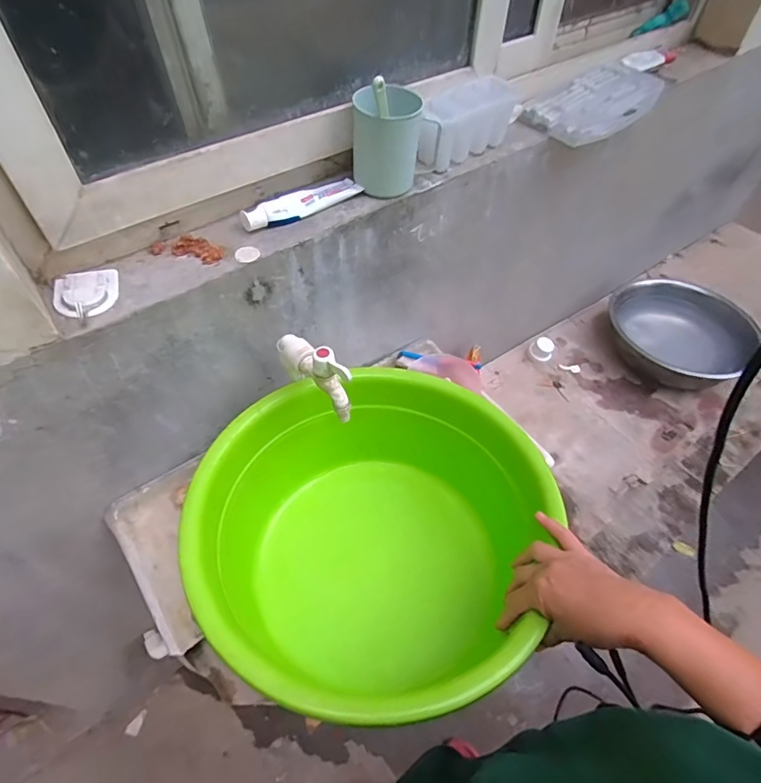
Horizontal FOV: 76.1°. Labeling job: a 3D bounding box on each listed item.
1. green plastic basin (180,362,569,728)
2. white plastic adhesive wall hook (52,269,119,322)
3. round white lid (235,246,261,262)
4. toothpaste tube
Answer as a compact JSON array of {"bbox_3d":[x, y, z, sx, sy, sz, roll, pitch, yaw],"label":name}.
[{"bbox_3d":[-0.013,0.169,0.604,0.383,0.184,0.398,1,53,-1],"label":"green plastic basin"},{"bbox_3d":[-0.316,-0.104,0.520,0.063,0.010,0.077,-12,54,-11],"label":"white plastic adhesive wall hook"},{"bbox_3d":[-0.155,-0.161,0.570,0.027,0.005,0.025,1,53,-1],"label":"round white lid"},{"bbox_3d":[-0.099,-0.240,0.618,0.163,0.022,0.031,-32,60,-24],"label":"toothpaste tube"}]

